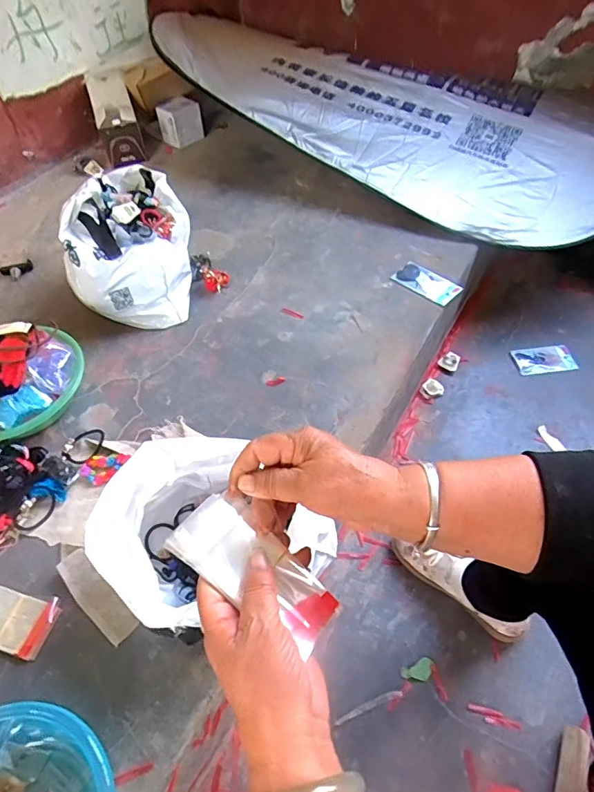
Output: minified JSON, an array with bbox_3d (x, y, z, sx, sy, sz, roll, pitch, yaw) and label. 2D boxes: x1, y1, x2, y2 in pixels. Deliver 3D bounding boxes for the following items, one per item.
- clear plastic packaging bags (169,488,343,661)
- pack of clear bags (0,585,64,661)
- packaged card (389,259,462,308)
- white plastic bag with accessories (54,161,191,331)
[{"bbox_3d":[-0.029,0.123,0.334,0.125,0.014,0.056,34,42,11],"label":"clear plastic packaging bags"},{"bbox_3d":[-0.375,0.285,0.595,0.129,0.014,0.067,11,53,11],"label":"pack of clear bags"},{"bbox_3d":[0.274,-0.244,0.983,0.086,0.008,0.143,-38,59,-24],"label":"packaged card"},{"bbox_3d":[-0.326,-0.322,0.951,0.195,0.203,0.322,-1,52,2],"label":"white plastic bag with accessories"}]

